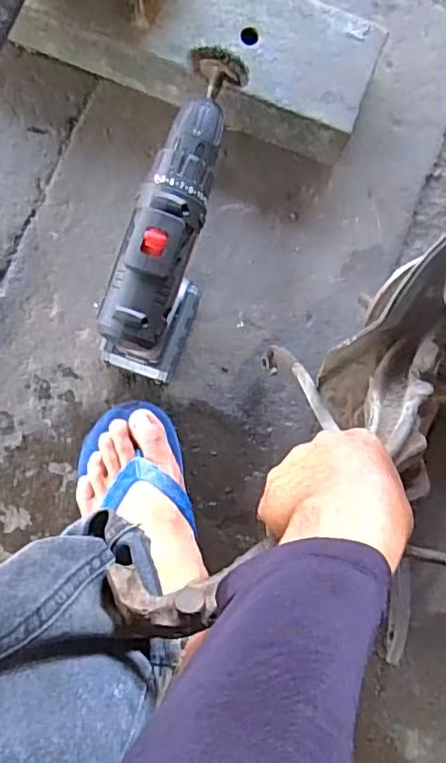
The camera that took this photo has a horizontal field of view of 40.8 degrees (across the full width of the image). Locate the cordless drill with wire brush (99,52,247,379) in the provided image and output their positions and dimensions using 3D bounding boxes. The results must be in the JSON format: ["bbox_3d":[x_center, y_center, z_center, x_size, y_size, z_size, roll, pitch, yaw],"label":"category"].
[{"bbox_3d":[-0.042,-0.115,0.512,0.058,0.220,0.212,17,80,-3],"label":"cordless drill with wire brush"}]

